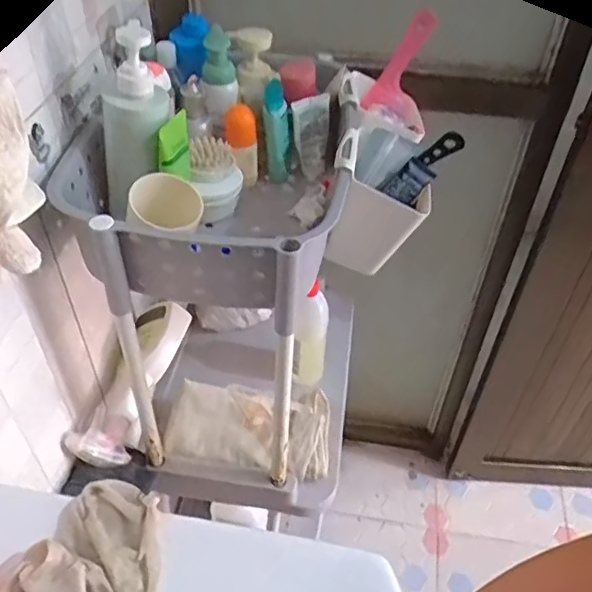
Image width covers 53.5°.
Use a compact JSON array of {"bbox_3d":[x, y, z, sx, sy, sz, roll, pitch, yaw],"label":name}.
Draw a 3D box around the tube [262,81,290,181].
[{"bbox_3d":[-0.024,-0.207,0.750,0.027,0.136,0.021,5,44,3],"label":"tube"}]

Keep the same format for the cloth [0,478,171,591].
[{"bbox_3d":[-0.168,0.221,0.471,0.114,0.047,0.161,16,46,14],"label":"cloth"}]

